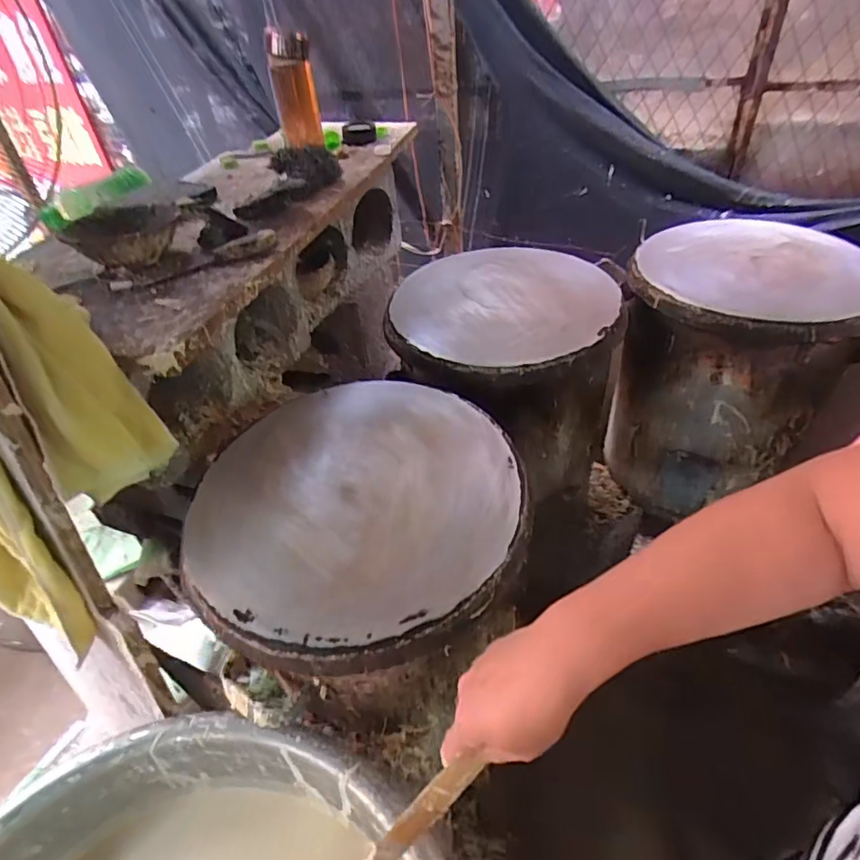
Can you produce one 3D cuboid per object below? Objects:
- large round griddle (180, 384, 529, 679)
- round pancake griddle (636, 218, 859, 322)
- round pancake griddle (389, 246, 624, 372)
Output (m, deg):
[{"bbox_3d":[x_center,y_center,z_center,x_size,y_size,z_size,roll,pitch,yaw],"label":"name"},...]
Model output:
[{"bbox_3d":[-0.082,0.073,0.605,0.358,0.029,0.368,-3,43,3],"label":"large round griddle"},{"bbox_3d":[0.542,-0.282,0.889,0.350,0.021,0.339,16,47,21],"label":"round pancake griddle"},{"bbox_3d":[0.120,-0.215,0.881,0.356,0.017,0.356,-3,43,3],"label":"round pancake griddle"}]

